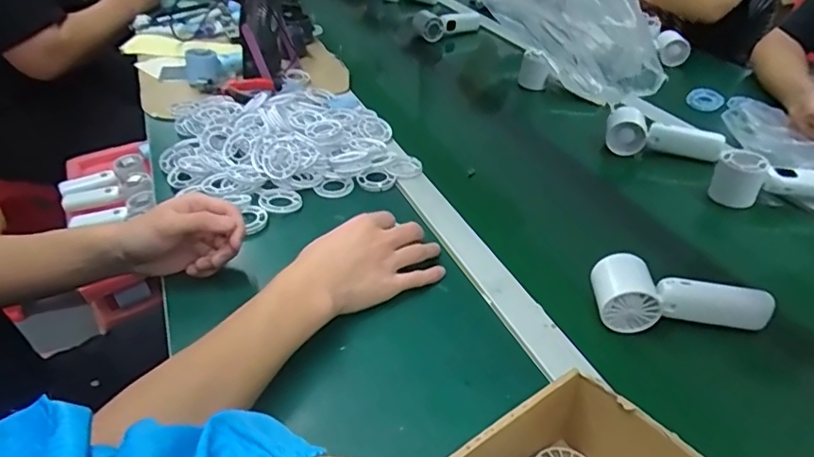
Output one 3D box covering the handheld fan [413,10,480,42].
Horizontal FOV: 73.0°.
[{"bbox_3d":[0.083,-0.465,1.248,0.156,0.045,0.058,-25,42,-29],"label":"handheld fan"}]

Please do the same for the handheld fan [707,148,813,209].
[{"bbox_3d":[0.471,-0.058,0.694,0.162,0.058,0.049,9,37,14],"label":"handheld fan"}]

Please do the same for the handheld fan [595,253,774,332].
[{"bbox_3d":[0.258,0.061,0.531,0.157,0.047,0.065,0,36,1],"label":"handheld fan"}]

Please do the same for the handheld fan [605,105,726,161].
[{"bbox_3d":[0.373,-0.134,0.809,0.155,0.050,0.065,9,37,14],"label":"handheld fan"}]

